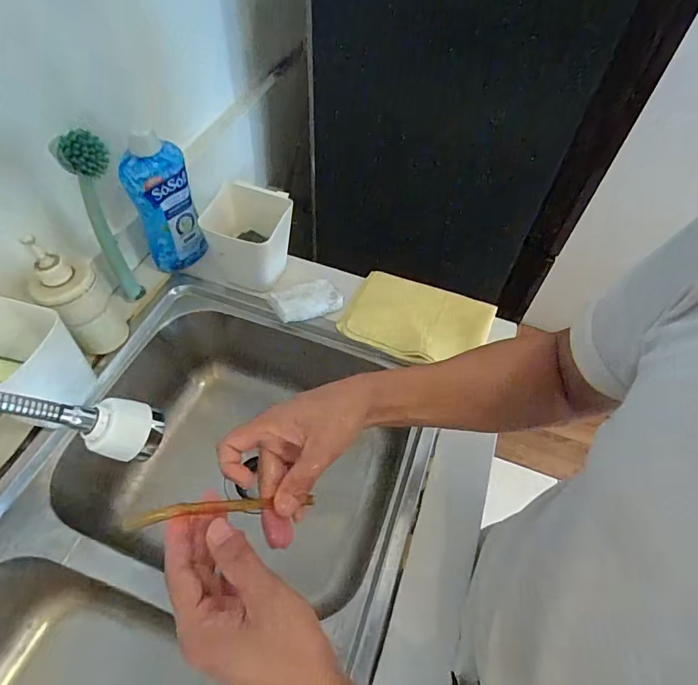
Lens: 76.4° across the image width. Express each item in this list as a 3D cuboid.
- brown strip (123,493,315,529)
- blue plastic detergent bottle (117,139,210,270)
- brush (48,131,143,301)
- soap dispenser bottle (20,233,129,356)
[{"bbox_3d":[-0.085,0.119,0.321,0.144,0.011,0.010,11,44,-42],"label":"brown strip"},{"bbox_3d":[-0.268,-0.187,0.663,0.082,0.203,0.040,-27,60,-21],"label":"blue plastic detergent bottle"},{"bbox_3d":[-0.316,-0.159,0.589,0.052,0.267,0.058,-26,60,-21],"label":"brush"},{"bbox_3d":[-0.346,-0.054,0.566,0.073,0.158,0.072,-31,62,-23],"label":"soap dispenser bottle"}]

